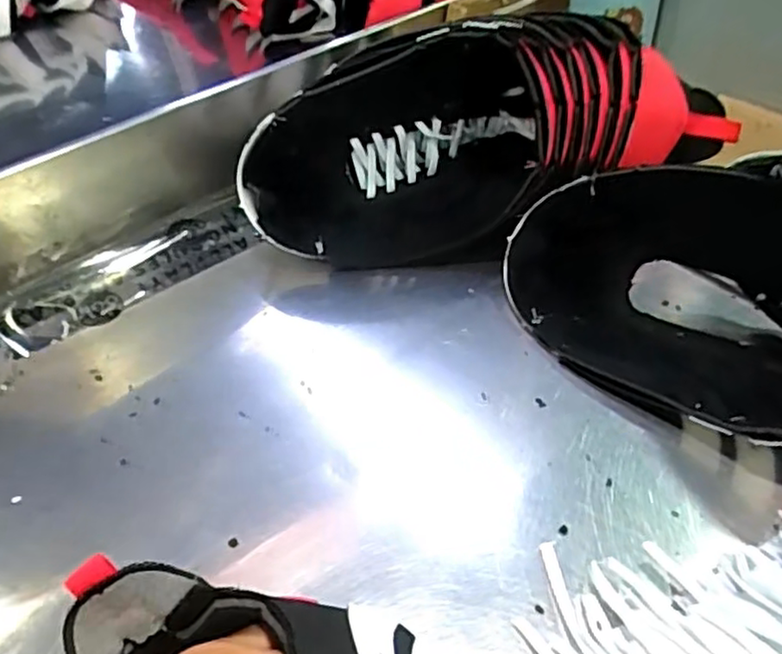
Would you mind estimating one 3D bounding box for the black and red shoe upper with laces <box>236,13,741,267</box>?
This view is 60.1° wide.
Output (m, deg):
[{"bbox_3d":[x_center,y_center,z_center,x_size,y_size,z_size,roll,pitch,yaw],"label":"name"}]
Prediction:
[{"bbox_3d":[0.067,-0.148,0.521,0.367,0.140,0.132,-13,43,-5],"label":"black and red shoe upper with laces"}]

